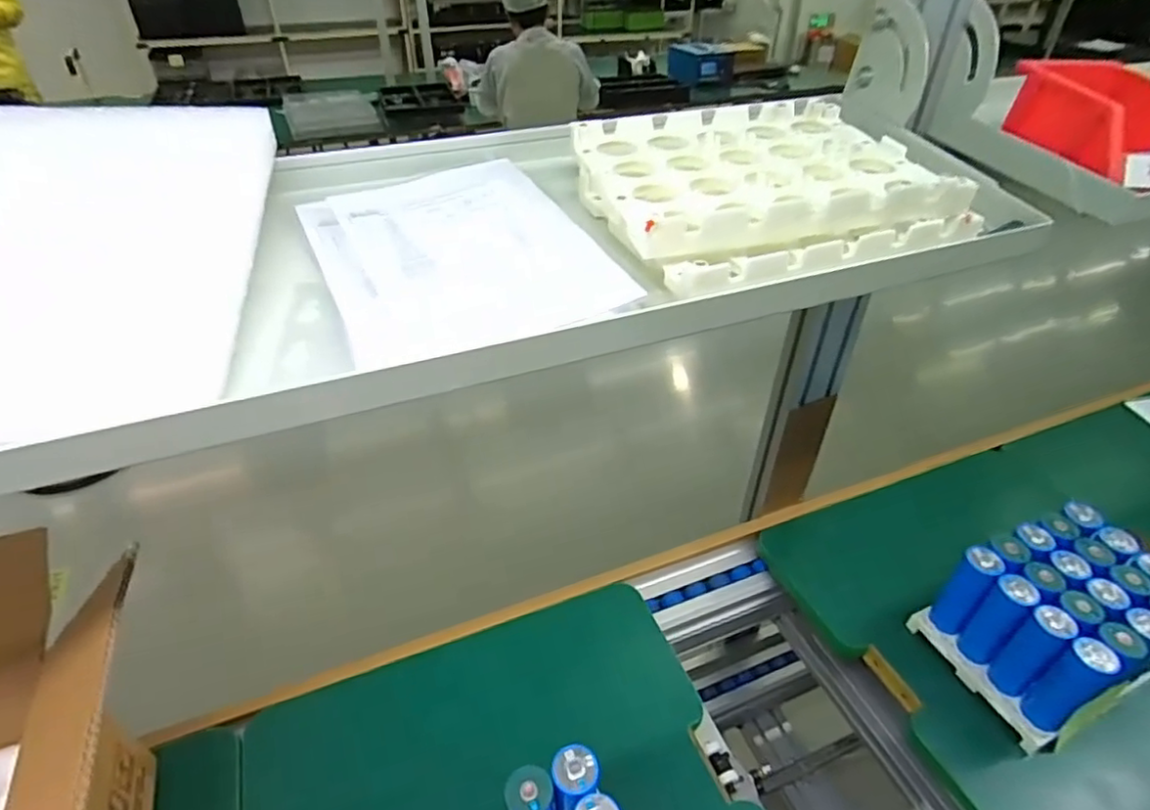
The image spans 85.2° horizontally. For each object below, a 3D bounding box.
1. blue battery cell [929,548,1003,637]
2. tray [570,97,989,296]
[{"bbox_3d":[0.478,0.231,0.769,0.038,0.127,0.045,31,48,32],"label":"blue battery cell"},{"bbox_3d":[0.134,-0.167,0.466,0.252,0.049,0.205,-15,41,-18],"label":"tray"}]

